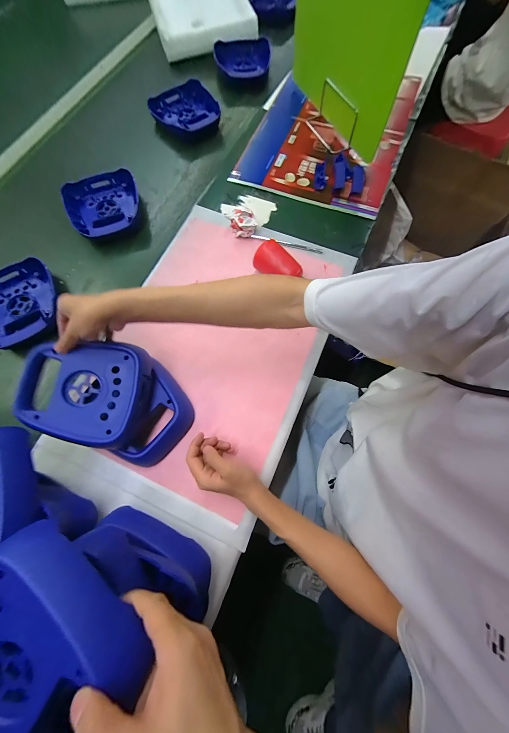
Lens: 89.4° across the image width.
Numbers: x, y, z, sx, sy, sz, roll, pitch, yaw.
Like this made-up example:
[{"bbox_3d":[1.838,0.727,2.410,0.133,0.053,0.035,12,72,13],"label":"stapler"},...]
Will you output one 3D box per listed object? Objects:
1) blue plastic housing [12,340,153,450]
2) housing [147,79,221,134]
[{"bbox_3d":[-0.253,0.033,0.403,0.167,0.068,0.160,15,74,5],"label":"blue plastic housing"},{"bbox_3d":[-0.176,-0.668,0.682,0.178,0.041,0.169,-25,74,-8],"label":"housing"}]

